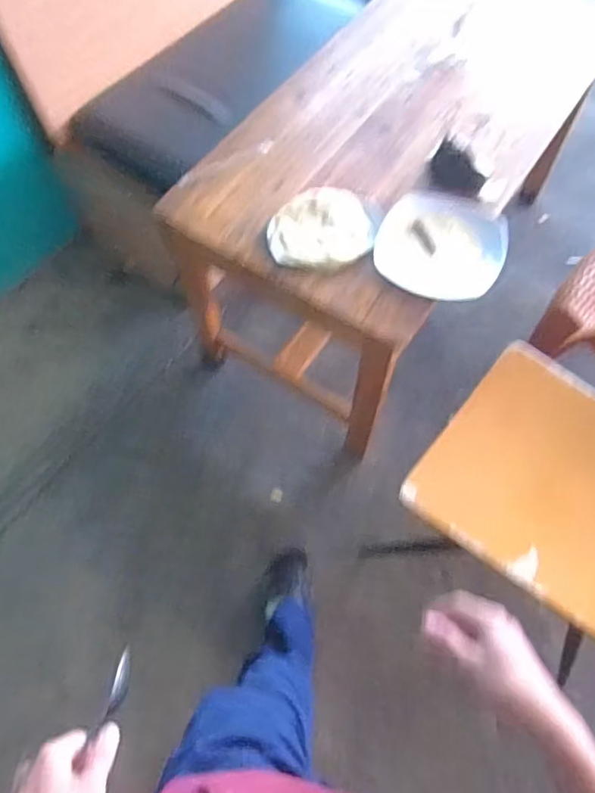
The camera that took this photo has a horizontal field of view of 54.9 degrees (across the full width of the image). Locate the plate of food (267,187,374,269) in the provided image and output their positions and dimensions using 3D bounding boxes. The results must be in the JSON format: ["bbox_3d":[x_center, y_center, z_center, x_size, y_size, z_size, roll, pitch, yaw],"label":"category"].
[{"bbox_3d":[0.042,-0.334,1.133,0.200,0.026,0.199,0,63,0],"label":"plate of food"}]

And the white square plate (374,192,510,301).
[{"bbox_3d":[0.281,-0.308,1.105,0.235,0.036,0.271,21,65,10],"label":"white square plate"}]

